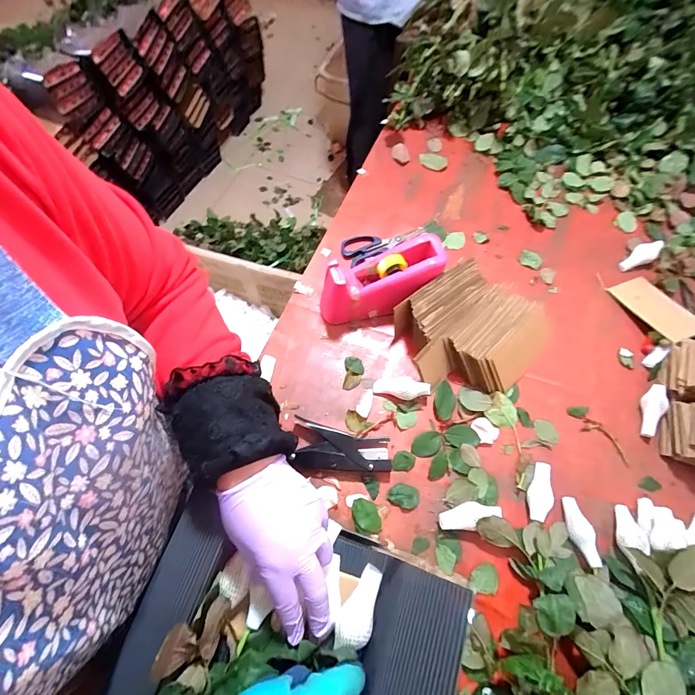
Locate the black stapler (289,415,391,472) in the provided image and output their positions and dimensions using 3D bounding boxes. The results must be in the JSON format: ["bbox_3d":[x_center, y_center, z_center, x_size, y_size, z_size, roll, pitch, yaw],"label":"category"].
[{"bbox_3d":[-0.008,0.147,0.515,0.136,0.030,0.064,10,66,3],"label":"black stapler"}]

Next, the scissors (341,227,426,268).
[{"bbox_3d":[0.063,-0.211,0.691,0.162,0.012,0.061,-28,69,-13],"label":"scissors"}]

